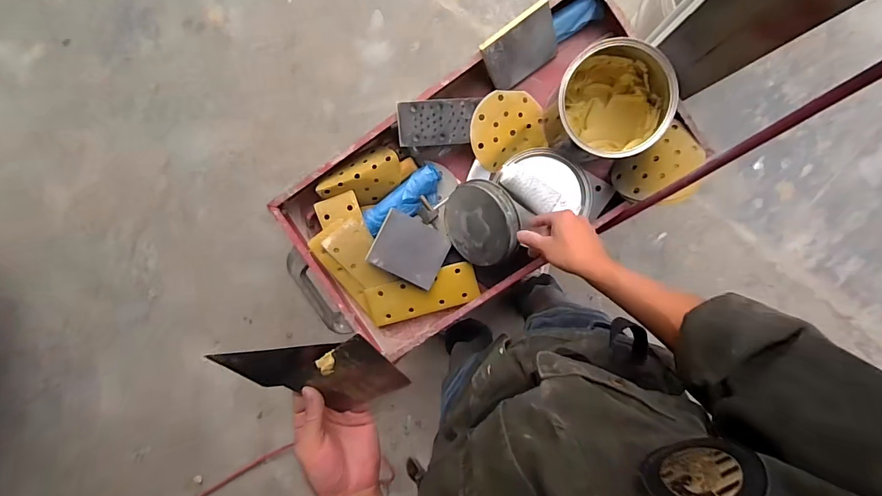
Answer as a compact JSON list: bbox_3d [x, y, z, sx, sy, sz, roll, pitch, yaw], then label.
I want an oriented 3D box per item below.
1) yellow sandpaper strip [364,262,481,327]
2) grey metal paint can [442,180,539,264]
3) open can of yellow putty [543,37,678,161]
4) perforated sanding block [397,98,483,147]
[{"bbox_3d":[-0.032,0.084,0.742,0.197,0.009,0.076,-15,101,7],"label":"yellow sandpaper strip"},{"bbox_3d":[0.076,-0.043,0.674,0.143,0.071,0.143,23,126,35],"label":"grey metal paint can"},{"bbox_3d":[0.248,-0.212,0.629,0.153,0.152,0.149,0,94,5],"label":"open can of yellow putty"},{"bbox_3d":[-0.004,-0.207,0.683,0.132,0.006,0.072,-7,98,-12],"label":"perforated sanding block"}]

